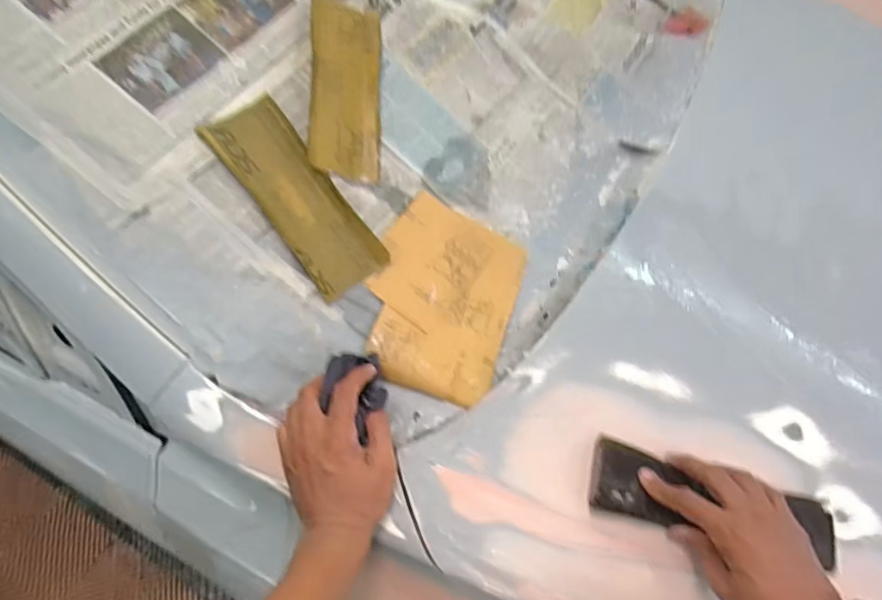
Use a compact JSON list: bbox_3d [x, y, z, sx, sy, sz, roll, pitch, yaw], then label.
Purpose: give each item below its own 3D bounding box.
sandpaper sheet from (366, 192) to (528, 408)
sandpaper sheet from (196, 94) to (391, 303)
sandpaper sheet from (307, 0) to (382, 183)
[{"bbox_3d":[0.004,-0.001,0.622,0.162,0.018,0.217,23,66,-8],"label":"sandpaper sheet"},{"bbox_3d":[-0.157,-0.113,0.599,0.083,0.007,0.227,-38,94,-19],"label":"sandpaper sheet"},{"bbox_3d":[-0.111,-0.250,0.638,0.085,0.007,0.217,5,79,-30],"label":"sandpaper sheet"}]

